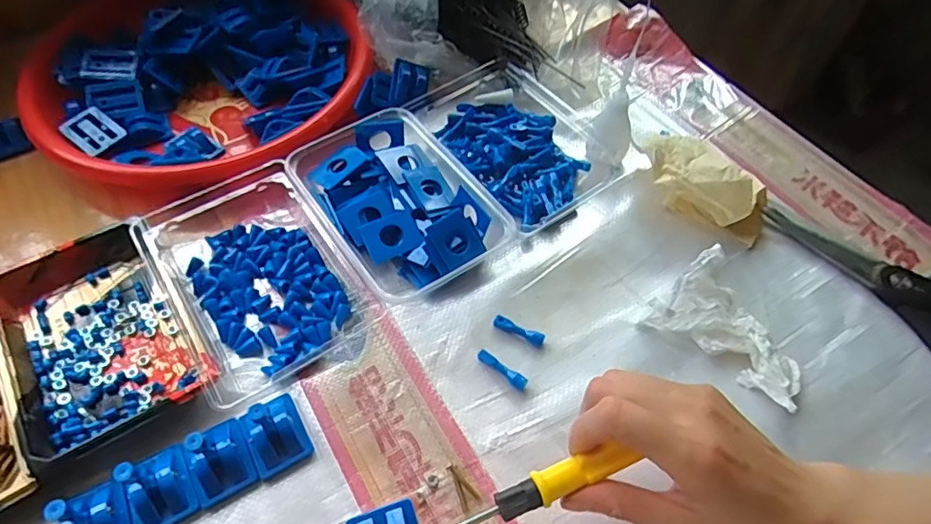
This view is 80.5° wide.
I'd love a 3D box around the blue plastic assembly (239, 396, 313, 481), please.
[{"bbox_3d":[-0.117,0.103,0.338,0.033,0.020,0.044,-25,60,-16],"label":"blue plastic assembly"}]

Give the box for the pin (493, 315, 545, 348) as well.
[{"bbox_3d":[0.037,0.048,0.384,0.037,0.009,0.009,21,58,13],"label":"pin"}]

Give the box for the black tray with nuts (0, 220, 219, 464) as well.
[{"bbox_3d":[-0.245,0.044,0.366,0.105,0.028,0.159,-30,61,-19],"label":"black tray with nuts"}]

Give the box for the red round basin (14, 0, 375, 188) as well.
[{"bbox_3d":[-0.247,-0.193,0.515,0.297,0.052,0.290,0,56,0],"label":"red round basin"}]

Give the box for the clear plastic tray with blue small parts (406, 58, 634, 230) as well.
[{"bbox_3d":[0.038,-0.111,0.474,0.108,0.031,0.176,-33,62,-20],"label":"clear plastic tray with blue small parts"}]

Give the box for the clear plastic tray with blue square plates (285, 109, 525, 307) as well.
[{"bbox_3d":[-0.054,-0.044,0.424,0.108,0.035,0.156,-31,61,-19],"label":"clear plastic tray with blue square plates"}]

